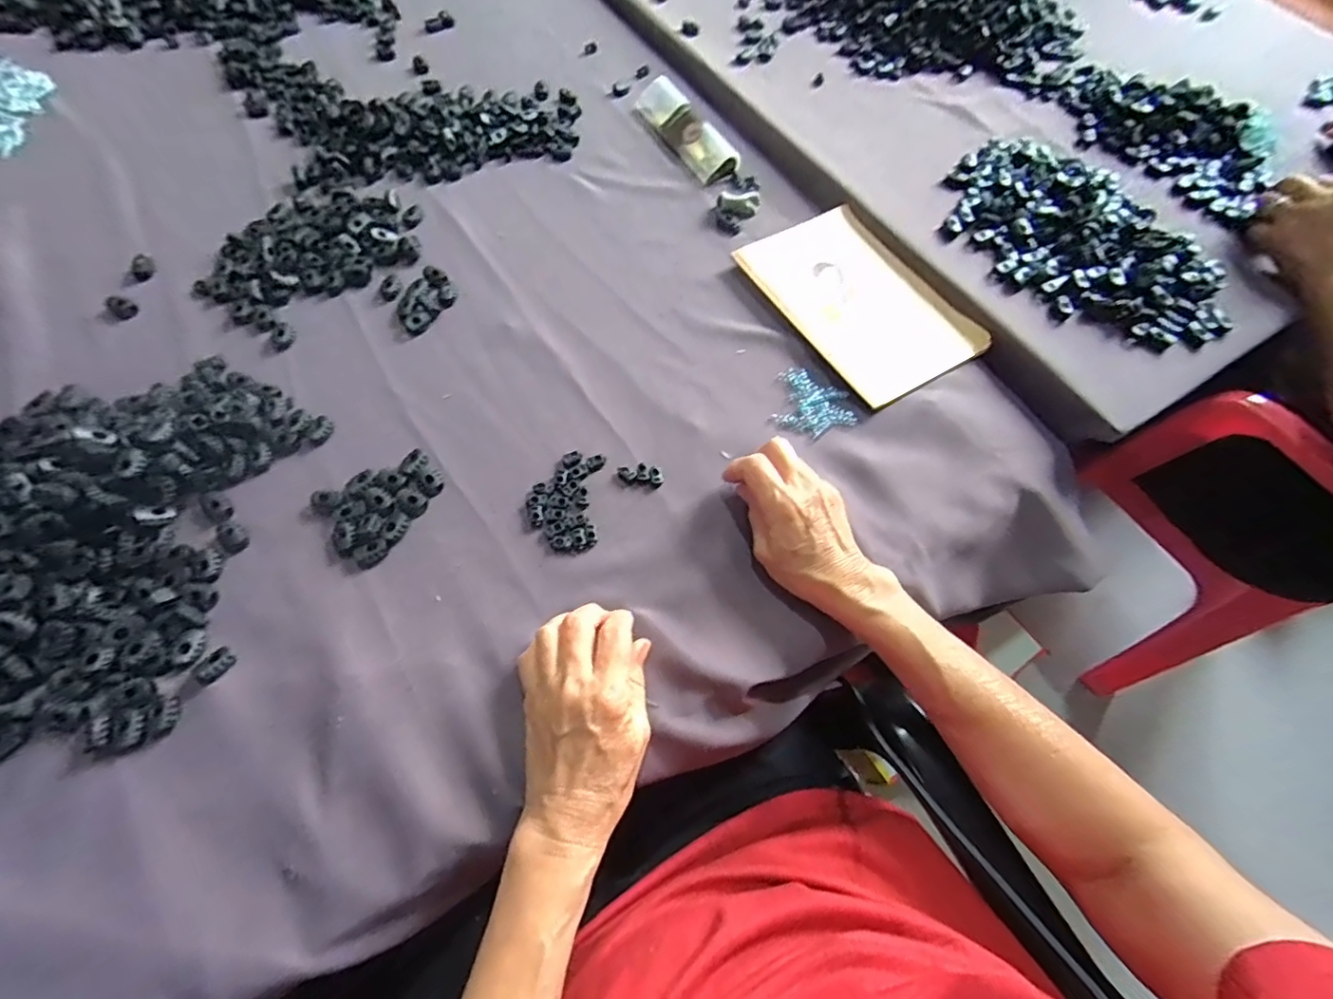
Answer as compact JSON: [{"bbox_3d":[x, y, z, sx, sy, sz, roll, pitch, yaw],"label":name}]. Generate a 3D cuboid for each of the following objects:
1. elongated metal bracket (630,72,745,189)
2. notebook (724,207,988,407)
[{"bbox_3d":[0.019,-0.406,0.614,0.042,0.022,0.157,-27,67,-14],"label":"elongated metal bracket"},{"bbox_3d":[0.175,-0.182,0.517,0.131,0.017,0.200,-29,67,-15],"label":"notebook"}]

